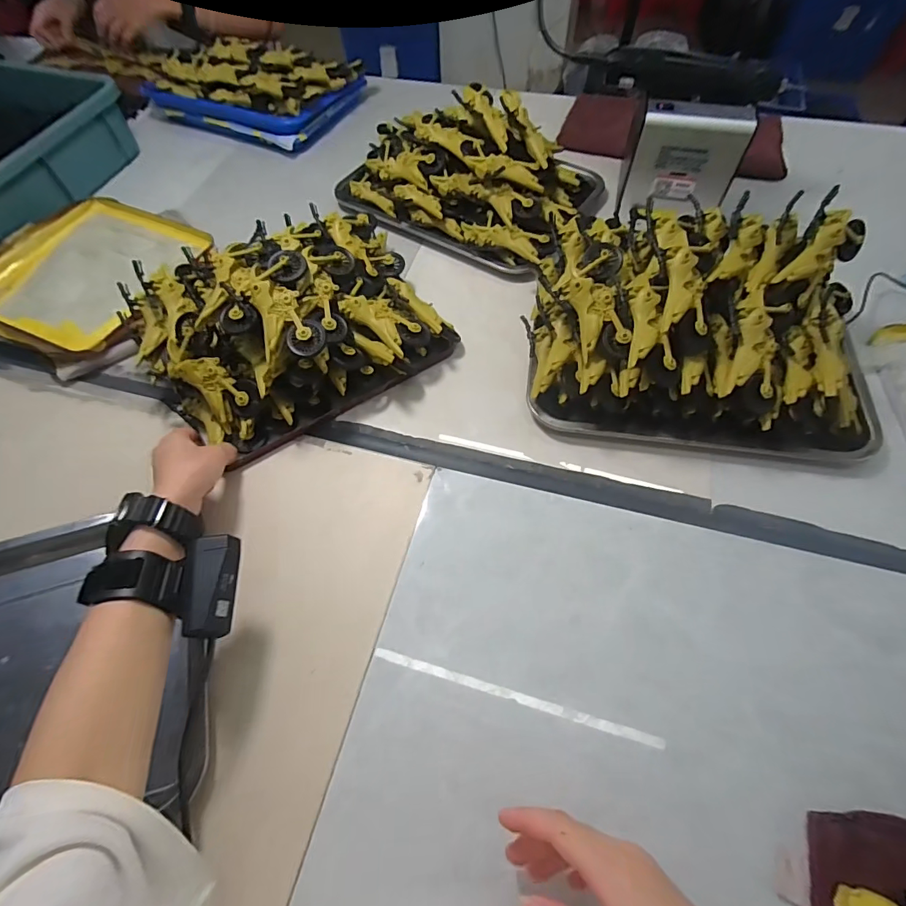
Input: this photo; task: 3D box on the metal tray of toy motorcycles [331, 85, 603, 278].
[{"bbox_3d":[0.019,-0.407,0.640,0.356,0.113,0.233,25,65,15],"label":"metal tray of toy motorcycles"}]

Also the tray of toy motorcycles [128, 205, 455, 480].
[{"bbox_3d":[-0.178,-0.159,0.500,0.304,0.121,0.229,-28,64,-12],"label":"tray of toy motorcycles"}]

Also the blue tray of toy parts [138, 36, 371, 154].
[{"bbox_3d":[-0.352,-0.644,0.800,0.336,0.085,0.216,18,62,11],"label":"blue tray of toy parts"}]

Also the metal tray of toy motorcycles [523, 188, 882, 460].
[{"bbox_3d":[0.262,-0.125,0.463,0.352,0.131,0.209,6,62,6],"label":"metal tray of toy motorcycles"}]

